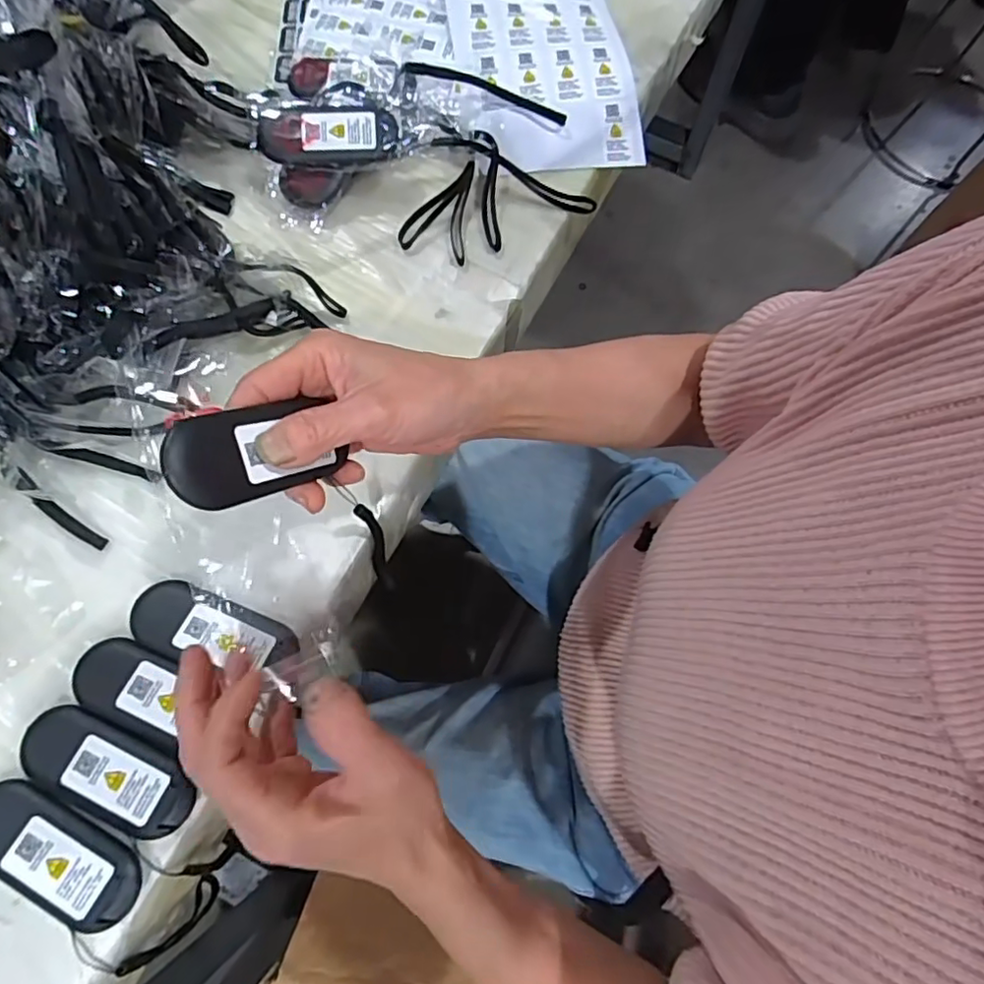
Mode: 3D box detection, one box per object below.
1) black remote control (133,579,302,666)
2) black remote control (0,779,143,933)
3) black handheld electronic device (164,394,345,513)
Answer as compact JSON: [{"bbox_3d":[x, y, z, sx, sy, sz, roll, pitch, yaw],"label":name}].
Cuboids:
[{"bbox_3d":[-0.156,0.077,0.330,0.092,0.010,0.037,21,72,5],"label":"black remote control"},{"bbox_3d":[-0.220,0.179,0.297,0.097,0.009,0.042,26,73,6],"label":"black remote control"},{"bbox_3d":[-0.103,-0.019,0.264,0.007,0.084,0.037,-9,99,37],"label":"black handheld electronic device"}]

